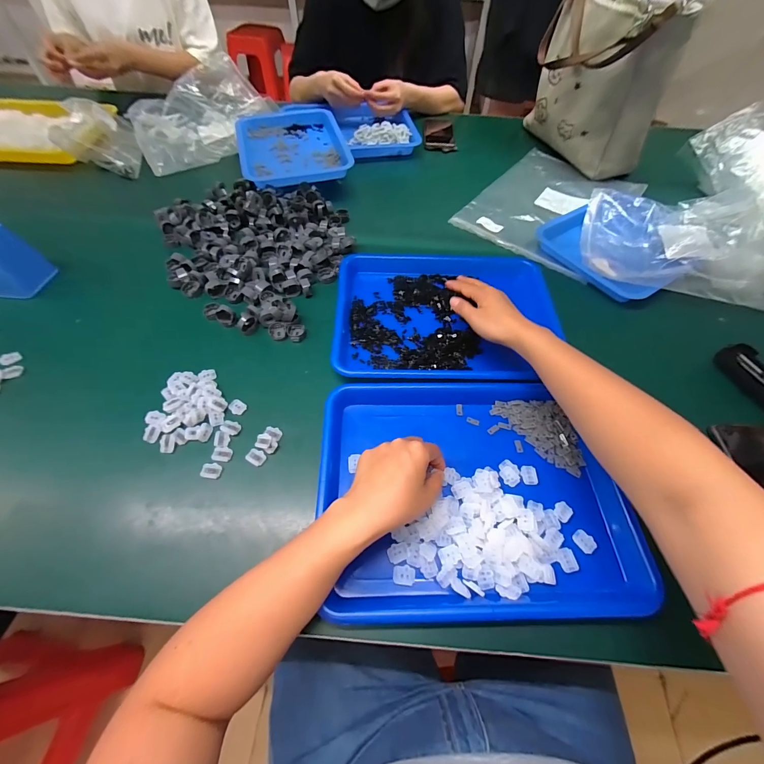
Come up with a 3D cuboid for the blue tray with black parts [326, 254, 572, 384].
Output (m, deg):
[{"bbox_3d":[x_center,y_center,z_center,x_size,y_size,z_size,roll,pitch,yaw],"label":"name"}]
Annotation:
[{"bbox_3d":[0.095,-0.115,0.518,0.323,0.027,0.257,1,58,-2],"label":"blue tray with black parts"}]

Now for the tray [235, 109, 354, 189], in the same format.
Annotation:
[{"bbox_3d":[-0.203,-0.532,0.747,0.219,0.044,0.297,-13,59,-11],"label":"tray"}]

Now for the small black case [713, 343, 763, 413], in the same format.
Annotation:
[{"bbox_3d":[0.531,-0.002,0.470,0.045,0.032,0.112,-21,61,-15],"label":"small black case"}]

